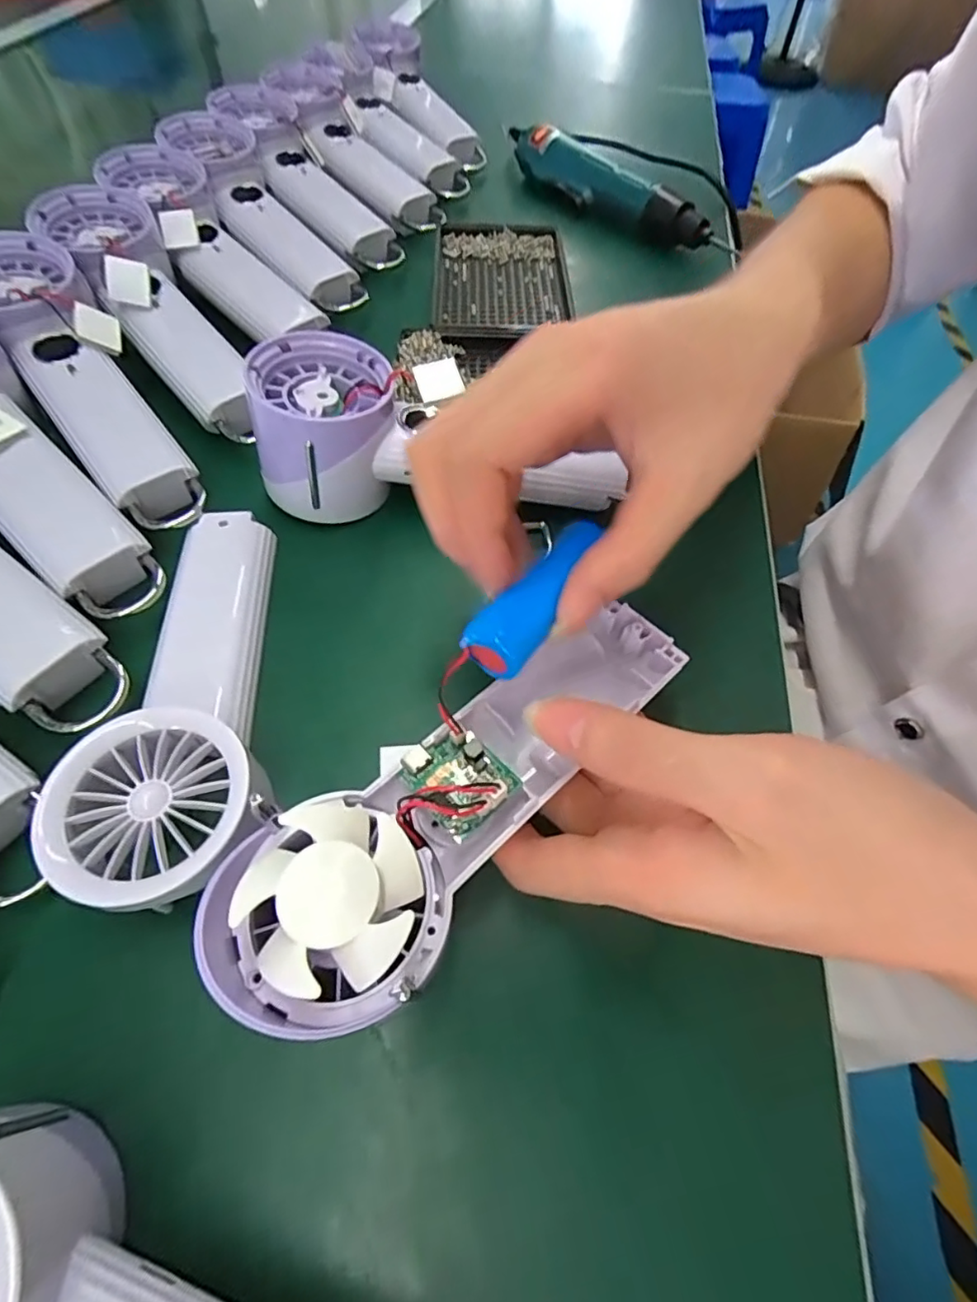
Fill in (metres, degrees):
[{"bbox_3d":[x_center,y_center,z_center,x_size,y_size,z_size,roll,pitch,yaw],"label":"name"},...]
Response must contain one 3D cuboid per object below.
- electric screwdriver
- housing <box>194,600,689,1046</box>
[{"bbox_3d":[0.094,-0.380,0.476,0.045,0.036,0.247,-40,67,-23],"label":"electric screwdriver"},{"bbox_3d":[-0.005,0.041,0.184,0.056,0.029,0.171,41,57,21],"label":"housing"}]

